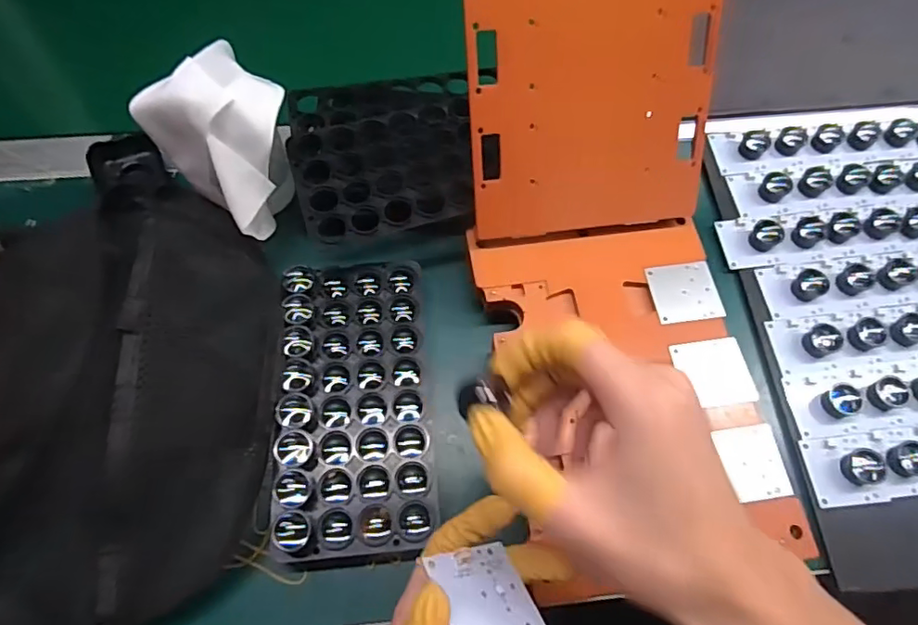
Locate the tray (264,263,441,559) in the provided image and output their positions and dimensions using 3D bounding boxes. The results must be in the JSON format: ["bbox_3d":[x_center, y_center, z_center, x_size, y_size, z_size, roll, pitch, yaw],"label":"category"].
[{"bbox_3d":[-0.068,0.054,0.366,0.094,0.022,0.194,-4,67,-4],"label":"tray"}]

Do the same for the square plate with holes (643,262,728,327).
[{"bbox_3d":[0.161,-0.015,0.396,0.047,0.004,0.044,-6,66,-5],"label":"square plate with holes"}]

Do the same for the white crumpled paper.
[{"bbox_3d":[-0.157,-0.116,0.394,0.084,0.104,0.101,-37,72,-17],"label":"white crumpled paper"}]

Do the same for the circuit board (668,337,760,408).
[{"bbox_3d":[0.170,0.040,0.374,0.047,0.004,0.045,-8,68,-2],"label":"circuit board"}]

